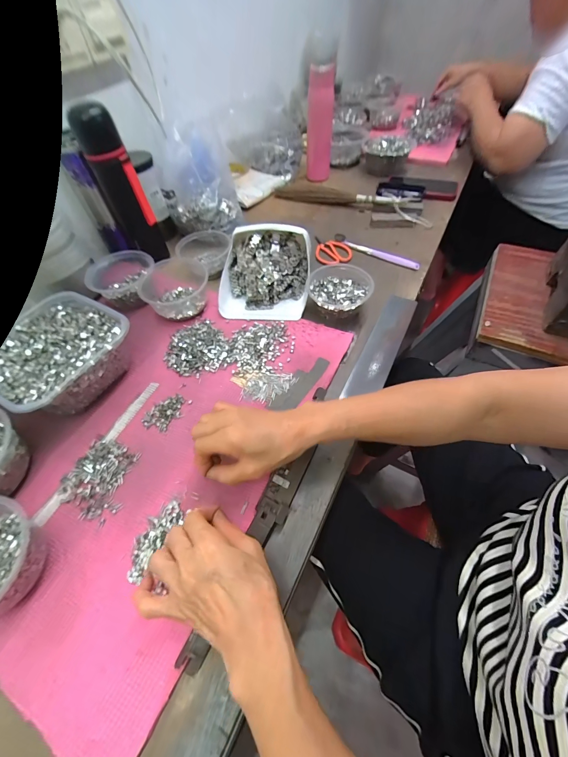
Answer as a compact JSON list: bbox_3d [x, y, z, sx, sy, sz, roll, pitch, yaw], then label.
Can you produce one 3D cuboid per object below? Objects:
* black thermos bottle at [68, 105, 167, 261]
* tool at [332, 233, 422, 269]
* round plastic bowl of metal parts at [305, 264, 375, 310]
[{"bbox_3d":[-0.275,-0.322,0.524,0.071,0.228,0.064,-34,60,-18],"label":"black thermos bottle"},{"bbox_3d":[0.178,-0.253,0.588,0.180,0.012,0.012,32,63,20],"label":"tool"},{"bbox_3d":[0.088,-0.142,0.492,0.103,0.044,0.096,-2,55,3],"label":"round plastic bowl of metal parts"}]

